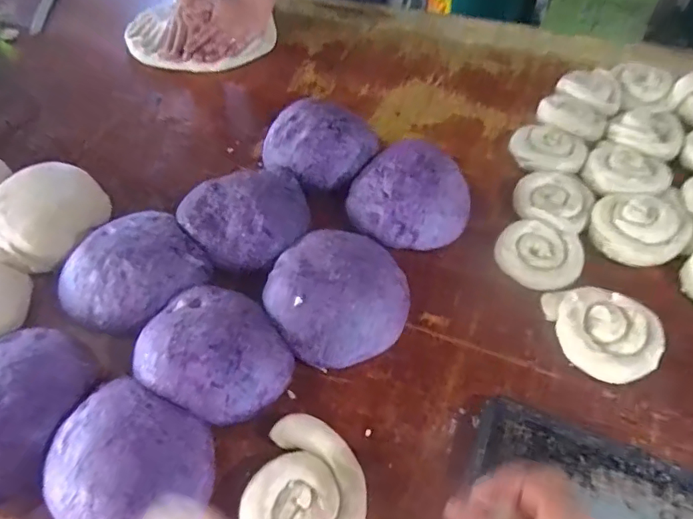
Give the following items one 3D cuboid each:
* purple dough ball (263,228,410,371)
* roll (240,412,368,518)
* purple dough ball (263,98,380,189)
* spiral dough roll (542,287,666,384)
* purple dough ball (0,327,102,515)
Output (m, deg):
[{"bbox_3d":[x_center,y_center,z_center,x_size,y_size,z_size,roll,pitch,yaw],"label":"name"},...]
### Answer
[{"bbox_3d":[-0.012,0.035,0.584,0.149,0.057,0.155,-1,51,1],"label":"purple dough ball"},{"bbox_3d":[-0.035,0.216,0.470,0.102,0.026,0.134,12,53,11],"label":"roll"},{"bbox_3d":[-0.041,-0.162,0.747,0.151,0.063,0.138,-1,51,1],"label":"purple dough ball"},{"bbox_3d":[0.282,0.076,0.560,0.105,0.036,0.109,-1,51,1],"label":"spiral dough roll"},{"bbox_3d":[-0.342,0.147,0.517,0.152,0.059,0.177,9,52,9],"label":"purple dough ball"}]

